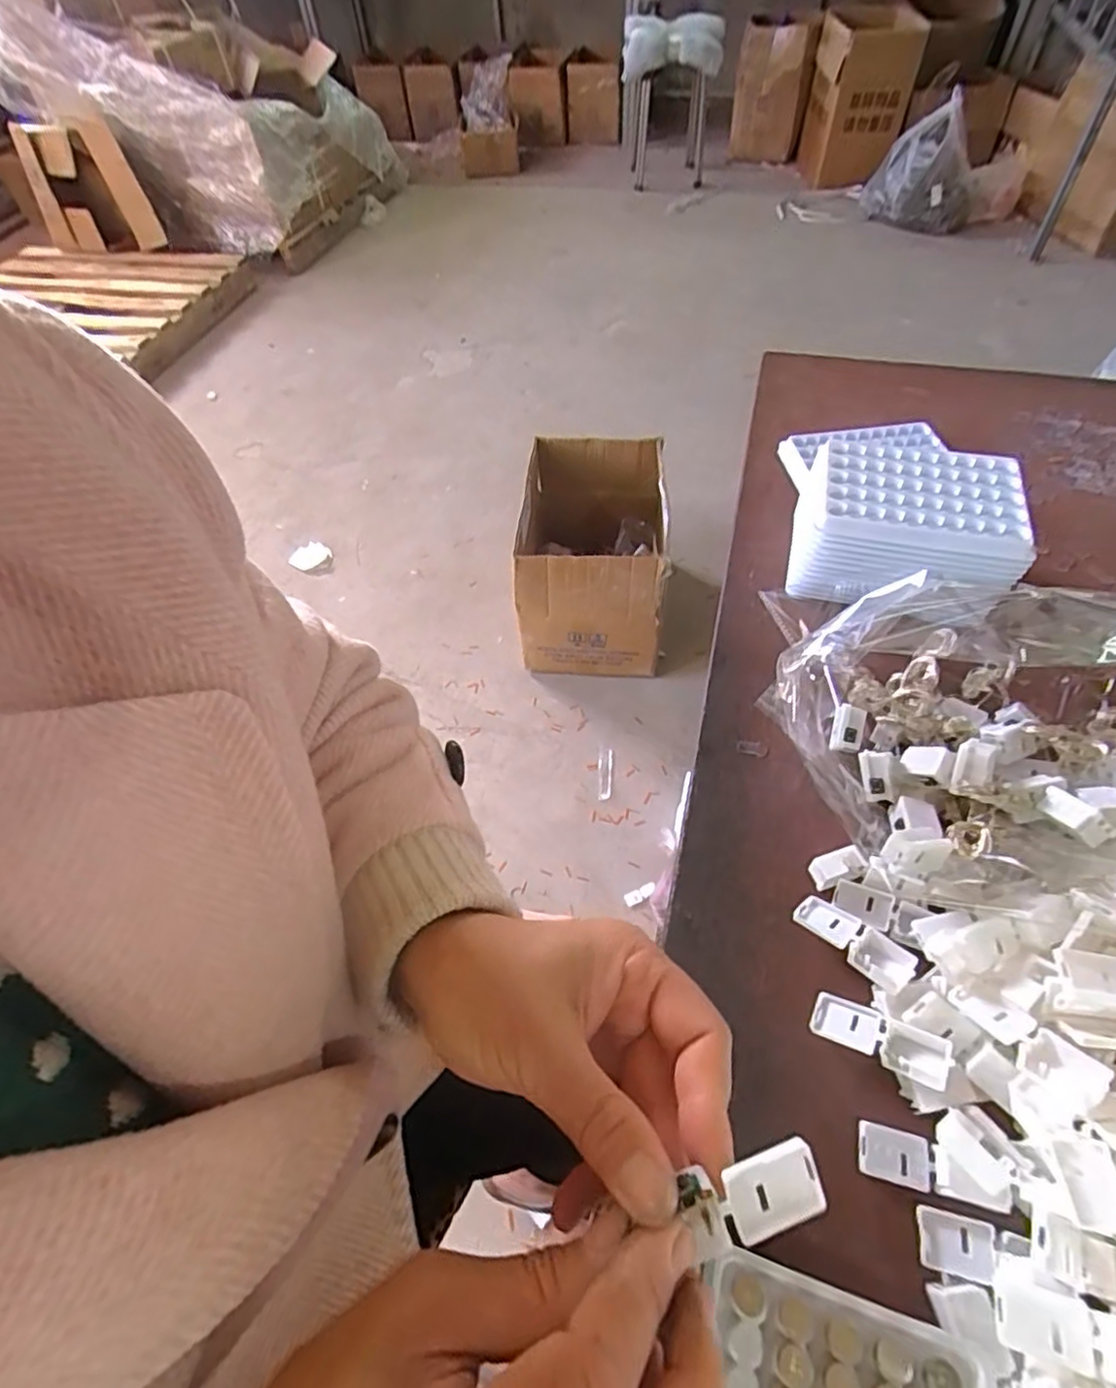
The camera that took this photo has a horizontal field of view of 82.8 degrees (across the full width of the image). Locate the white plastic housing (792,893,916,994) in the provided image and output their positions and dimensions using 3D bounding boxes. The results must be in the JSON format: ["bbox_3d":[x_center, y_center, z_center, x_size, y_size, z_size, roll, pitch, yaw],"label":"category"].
[{"bbox_3d":[0.145,0.121,0.312,0.021,0.009,0.055,-38,46,-21],"label":"white plastic housing"}]

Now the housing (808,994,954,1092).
[{"bbox_3d":[0.145,0.156,0.288,0.055,0.010,0.020,13,55,30],"label":"housing"}]

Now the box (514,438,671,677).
[{"bbox_3d":[0.074,-0.289,1.311,0.271,0.304,0.436,1,55,5],"label":"box"}]

